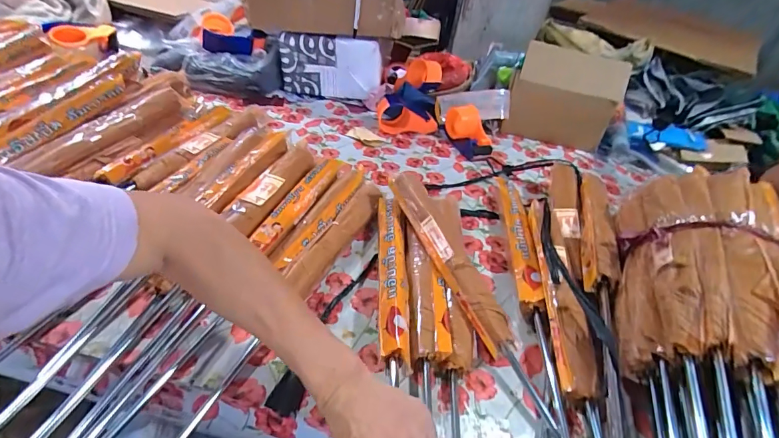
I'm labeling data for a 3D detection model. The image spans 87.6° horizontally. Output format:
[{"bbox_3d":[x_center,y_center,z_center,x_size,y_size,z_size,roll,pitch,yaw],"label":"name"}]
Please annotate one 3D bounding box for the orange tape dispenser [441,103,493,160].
[{"bbox_3d":[0.184,-0.213,0.964,0.065,0.076,0.165,-6,41,-20],"label":"orange tape dispenser"}]

